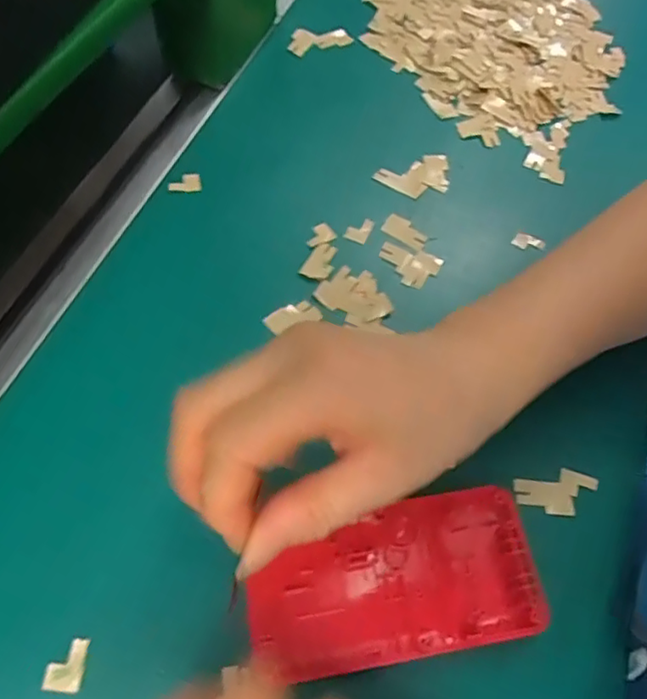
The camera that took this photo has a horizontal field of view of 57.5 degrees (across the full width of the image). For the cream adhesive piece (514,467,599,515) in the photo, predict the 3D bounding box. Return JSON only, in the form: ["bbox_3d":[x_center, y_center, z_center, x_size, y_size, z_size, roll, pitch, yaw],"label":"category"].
[{"bbox_3d":[0.114,0.069,0.283,0.041,0.004,0.020,-9,61,-10],"label":"cream adhesive piece"}]

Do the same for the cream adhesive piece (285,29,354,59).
[{"bbox_3d":[-0.003,-0.230,0.436,0.048,0.009,0.019,-22,64,-16],"label":"cream adhesive piece"}]

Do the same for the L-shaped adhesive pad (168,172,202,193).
[{"bbox_3d":[-0.084,-0.101,0.356,0.020,0.004,0.013,-10,61,-10],"label":"L-shaped adhesive pad"}]

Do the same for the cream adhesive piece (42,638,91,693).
[{"bbox_3d":[-0.100,0.123,0.230,0.013,0.005,0.018,8,60,0],"label":"cream adhesive piece"}]

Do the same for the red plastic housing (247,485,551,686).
[{"bbox_3d":[0.031,0.100,0.249,0.121,0.009,0.061,-13,62,-11],"label":"red plastic housing"}]

